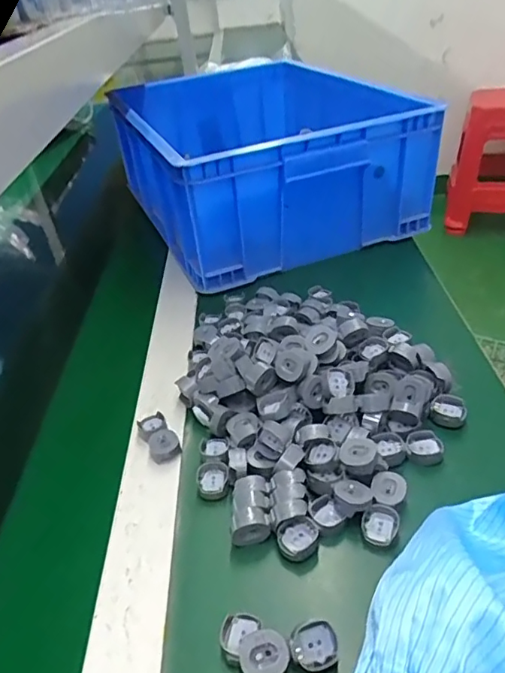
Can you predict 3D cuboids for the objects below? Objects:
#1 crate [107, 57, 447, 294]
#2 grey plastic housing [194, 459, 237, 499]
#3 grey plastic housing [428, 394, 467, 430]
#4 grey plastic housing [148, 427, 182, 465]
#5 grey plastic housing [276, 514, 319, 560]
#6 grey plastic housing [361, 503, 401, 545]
[{"bbox_3d":[0.001,-0.280,0.829,0.339,0.166,0.463,-18,37,-15],"label":"crate"},{"bbox_3d":[-0.032,0.115,0.430,0.030,0.013,0.029,-5,36,3],"label":"grey plastic housing"},{"bbox_3d":[0.168,0.064,0.463,0.029,0.014,0.026,10,39,22],"label":"grey plastic housing"},{"bbox_3d":[-0.075,0.093,0.460,0.026,0.010,0.033,-14,36,-9],"label":"grey plastic housing"},{"bbox_3d":[0.033,0.140,0.376,0.029,0.015,0.026,-15,36,-11],"label":"grey plastic housing"},{"bbox_3d":[0.091,0.133,0.384,0.026,0.010,0.027,-5,36,3],"label":"grey plastic housing"}]

